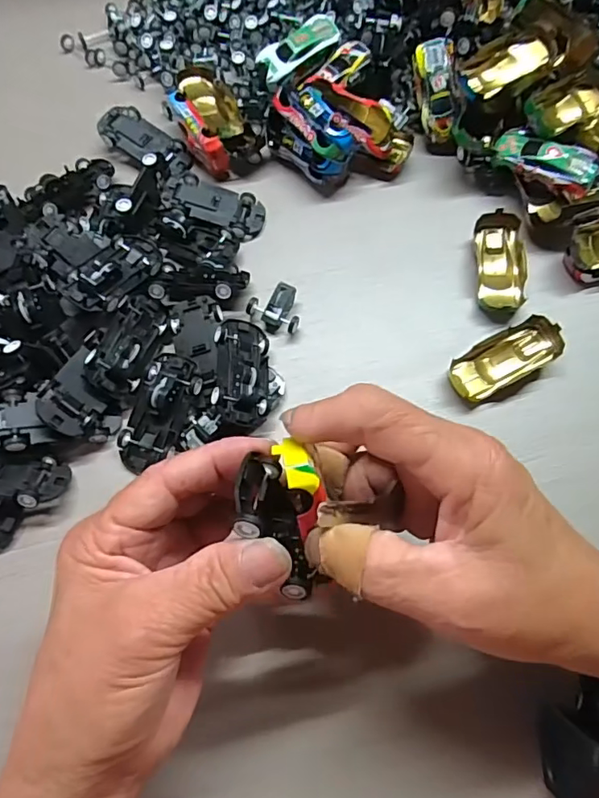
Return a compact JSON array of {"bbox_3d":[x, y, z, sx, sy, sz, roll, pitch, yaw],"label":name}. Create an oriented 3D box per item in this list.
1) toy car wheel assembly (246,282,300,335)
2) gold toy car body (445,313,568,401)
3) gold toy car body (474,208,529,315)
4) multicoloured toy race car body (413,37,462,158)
[{"bbox_3d":[-0.014,-0.054,0.309,0.031,0.015,0.026,17,72,5],"label":"toy car wheel assembly"},{"bbox_3d":[0.117,-0.021,0.294,0.062,0.020,0.032,-27,74,-10],"label":"gold toy car body"},{"bbox_3d":[0.125,-0.084,0.320,0.027,0.014,0.063,2,71,-1],"label":"gold toy car body"},{"bbox_3d":[0.094,-0.204,0.351,0.024,0.020,0.069,-13,107,-6],"label":"multicoloured toy race car body"}]

